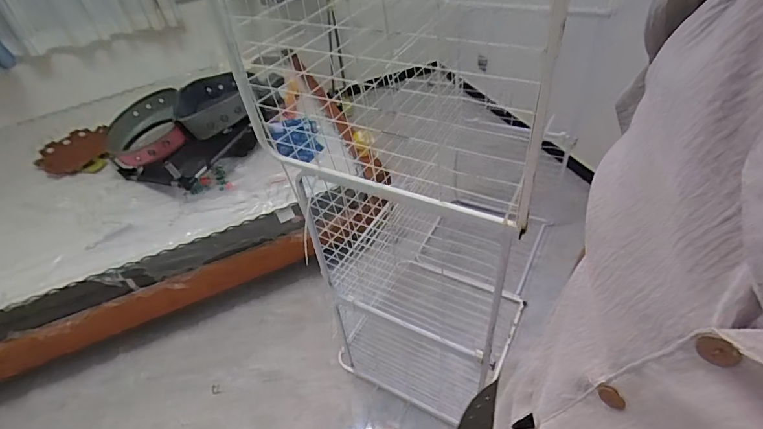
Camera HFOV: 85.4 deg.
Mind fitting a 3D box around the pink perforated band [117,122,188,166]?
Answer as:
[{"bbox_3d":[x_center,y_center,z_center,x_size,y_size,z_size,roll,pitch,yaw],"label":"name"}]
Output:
[{"bbox_3d":[-0.966,-0.272,1.727,0.315,0.097,0.040,-23,43,11],"label":"pink perforated band"}]

